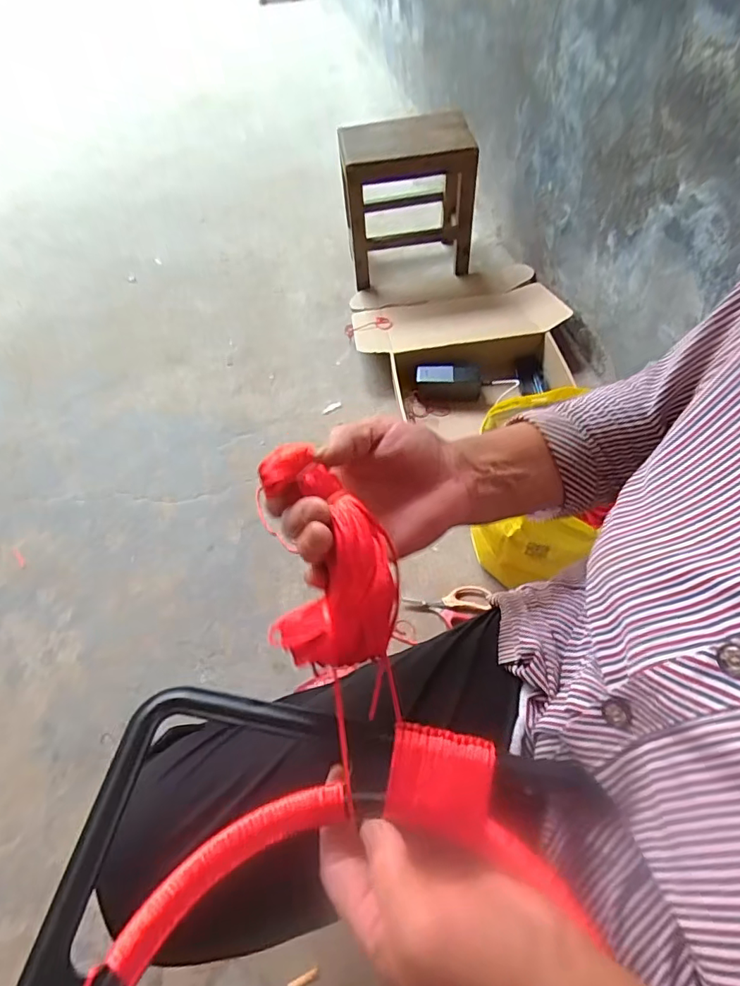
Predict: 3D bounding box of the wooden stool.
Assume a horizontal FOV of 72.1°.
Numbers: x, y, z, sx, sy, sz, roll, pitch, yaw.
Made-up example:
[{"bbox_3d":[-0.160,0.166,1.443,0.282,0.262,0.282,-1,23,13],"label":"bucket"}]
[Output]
[{"bbox_3d":[0.081,-0.633,1.126,0.275,0.313,0.160,-12,58,-6],"label":"wooden stool"}]

